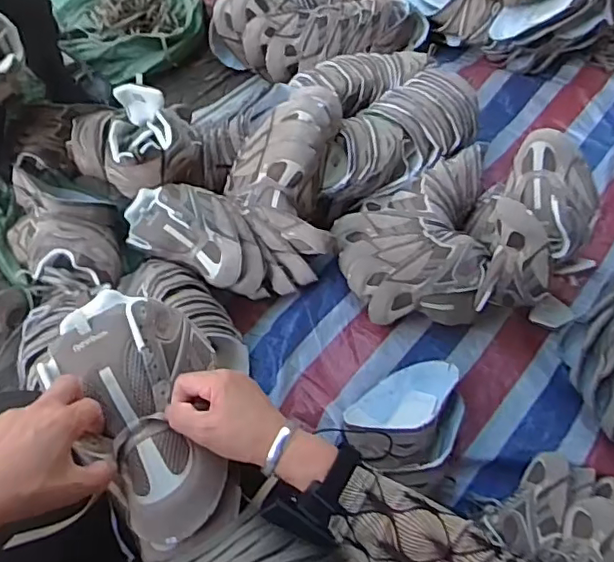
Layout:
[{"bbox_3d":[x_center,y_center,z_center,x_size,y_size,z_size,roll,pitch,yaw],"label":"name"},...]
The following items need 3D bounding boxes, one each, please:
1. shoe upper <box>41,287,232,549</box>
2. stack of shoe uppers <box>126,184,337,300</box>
[{"bbox_3d":[-0.148,0.111,0.510,0.142,0.058,0.243,-20,62,-13],"label":"shoe upper"},{"bbox_3d":[-0.150,-0.073,1.017,0.358,0.109,0.163,15,60,2],"label":"stack of shoe uppers"}]

